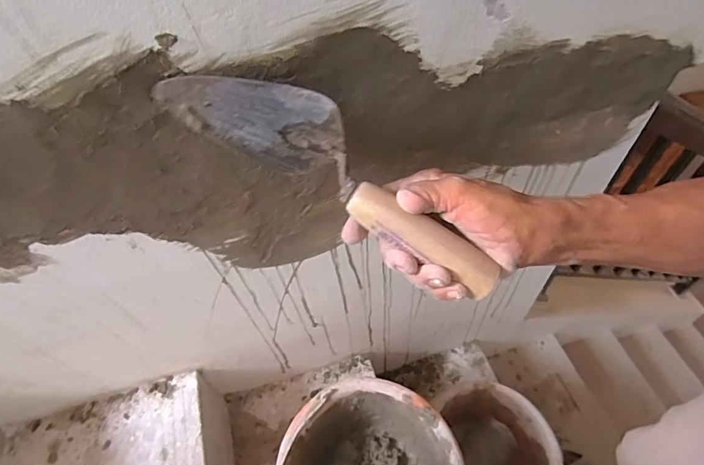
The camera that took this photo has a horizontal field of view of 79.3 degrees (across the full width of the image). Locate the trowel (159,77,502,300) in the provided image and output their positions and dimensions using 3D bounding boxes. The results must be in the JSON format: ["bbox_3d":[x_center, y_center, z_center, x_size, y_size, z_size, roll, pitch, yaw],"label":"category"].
[{"bbox_3d":[-0.009,-0.038,0.311,0.263,0.079,0.053,34,61,1],"label":"trowel"}]

